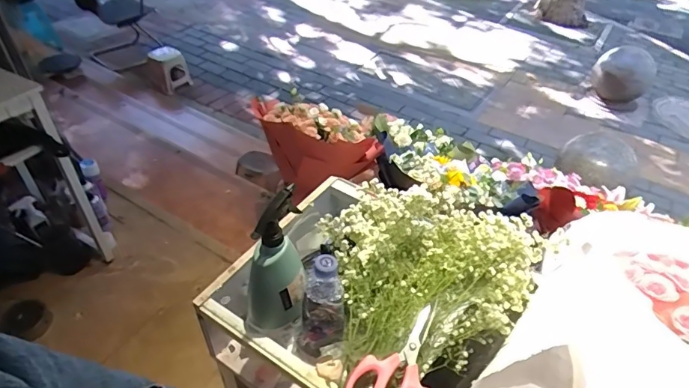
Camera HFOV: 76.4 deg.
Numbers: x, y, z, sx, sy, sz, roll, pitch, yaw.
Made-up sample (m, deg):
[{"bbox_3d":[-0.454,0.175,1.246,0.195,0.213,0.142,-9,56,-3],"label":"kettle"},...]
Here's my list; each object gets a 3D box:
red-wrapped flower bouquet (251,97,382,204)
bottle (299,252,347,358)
[{"bbox_3d":[-0.103,-0.184,1.606,0.408,0.290,0.281,-8,44,-12],"label":"red-wrapped flower bouquet"},{"bbox_3d":[-0.030,0.160,0.623,0.065,0.163,0.056,0,43,-4],"label":"bottle"}]

